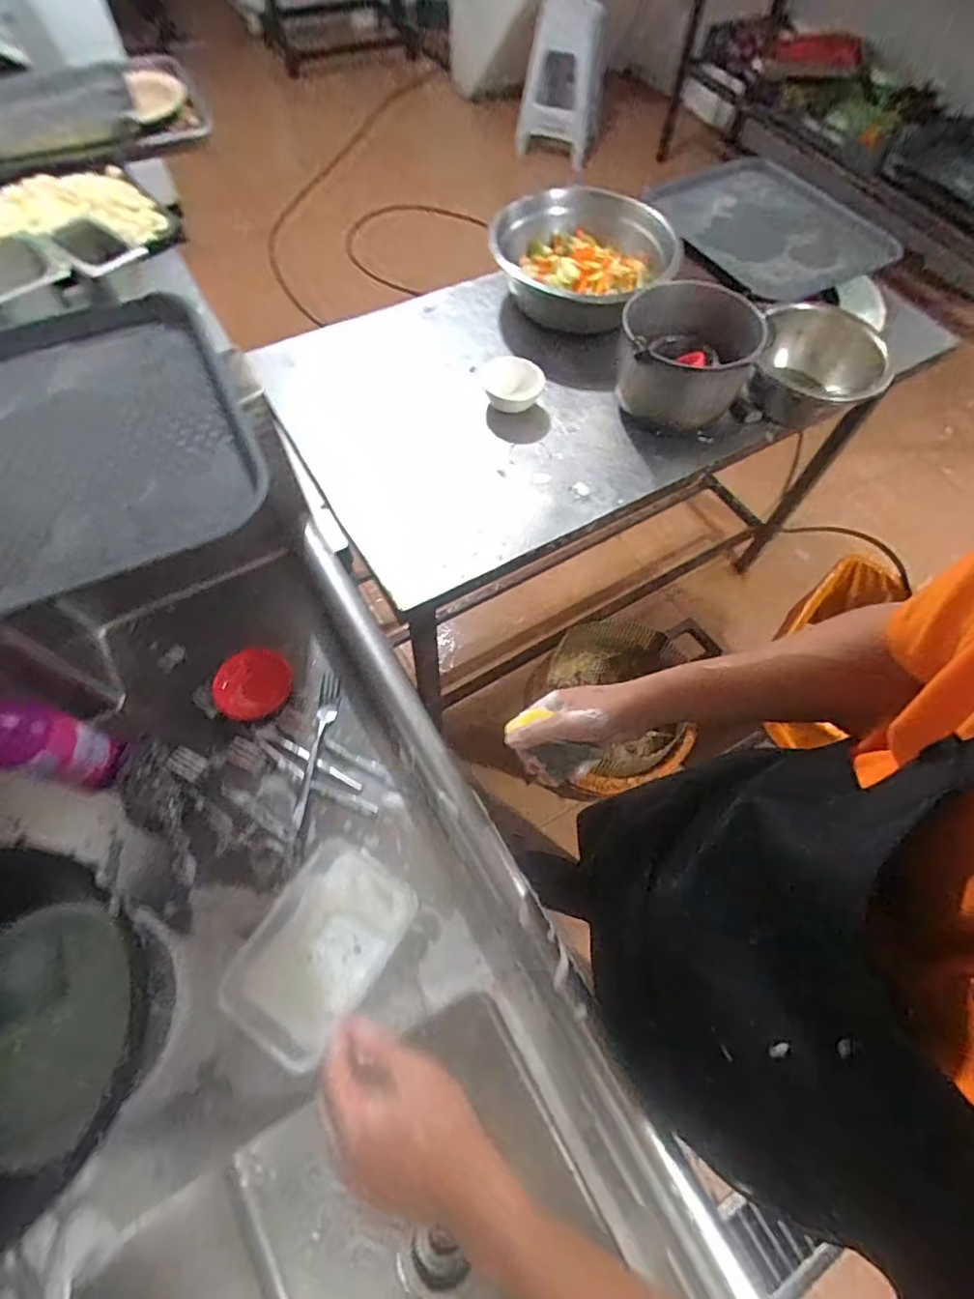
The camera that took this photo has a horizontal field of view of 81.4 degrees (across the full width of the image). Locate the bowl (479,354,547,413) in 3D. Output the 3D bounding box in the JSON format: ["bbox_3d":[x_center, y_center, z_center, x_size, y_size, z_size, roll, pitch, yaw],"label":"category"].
[{"bbox_3d":[0.040,-0.432,0.928,0.093,0.050,0.097,1,63,-2],"label":"bowl"}]

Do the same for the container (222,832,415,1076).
[{"bbox_3d":[-0.160,0.285,0.553,0.127,0.059,0.173,30,65,12],"label":"container"}]

